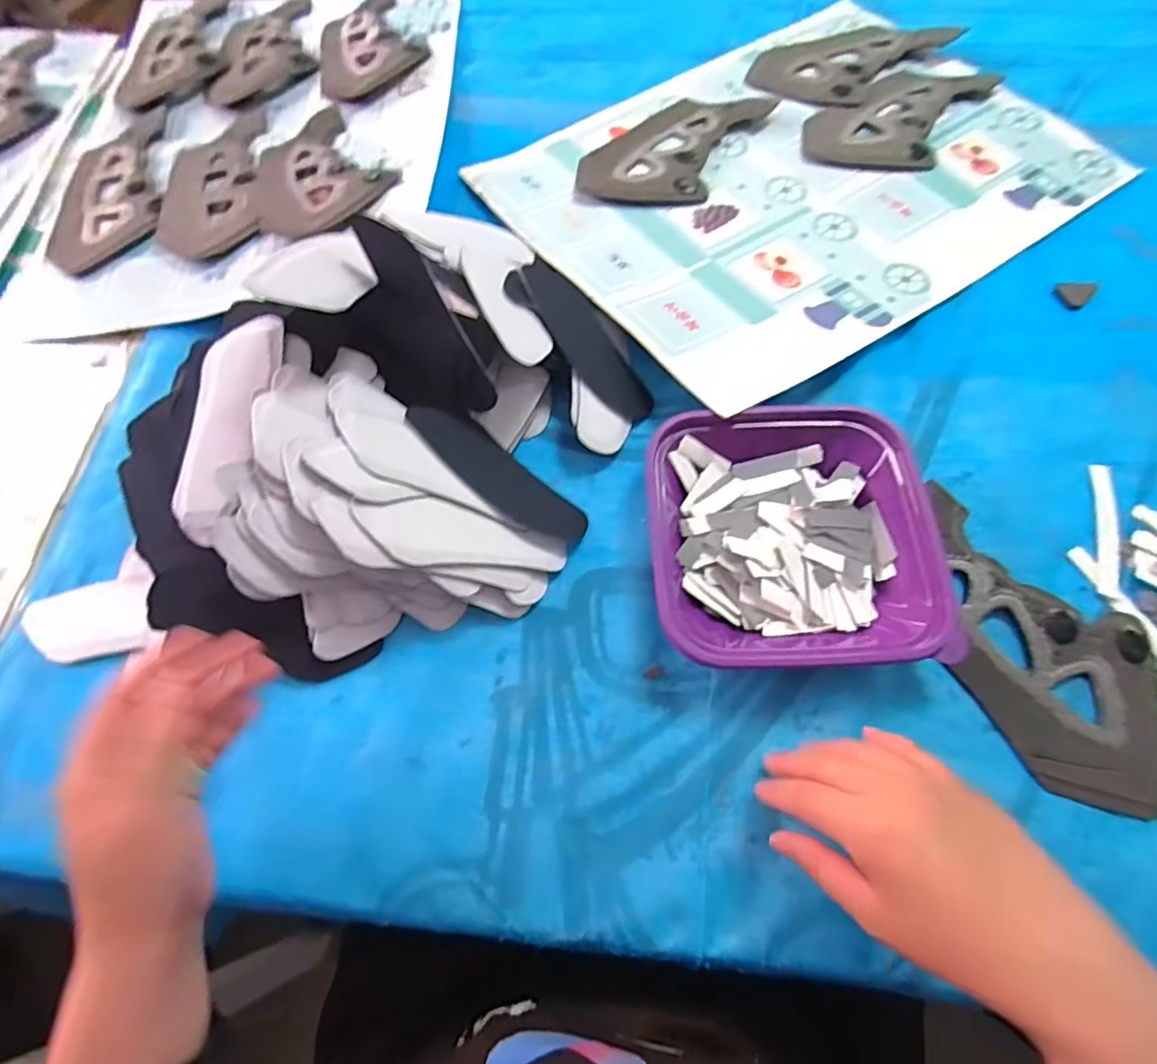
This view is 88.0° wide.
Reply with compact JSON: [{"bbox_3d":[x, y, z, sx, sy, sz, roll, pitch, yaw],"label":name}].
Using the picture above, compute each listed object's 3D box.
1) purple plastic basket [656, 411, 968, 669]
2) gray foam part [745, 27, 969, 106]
[{"bbox_3d":[0.139,0.001,0.404,0.176,0.042,0.173,-2,66,1],"label":"purple plastic basket"},{"bbox_3d":[0.289,-0.519,0.652,0.208,0.005,0.130,-40,71,-15],"label":"gray foam part"}]

